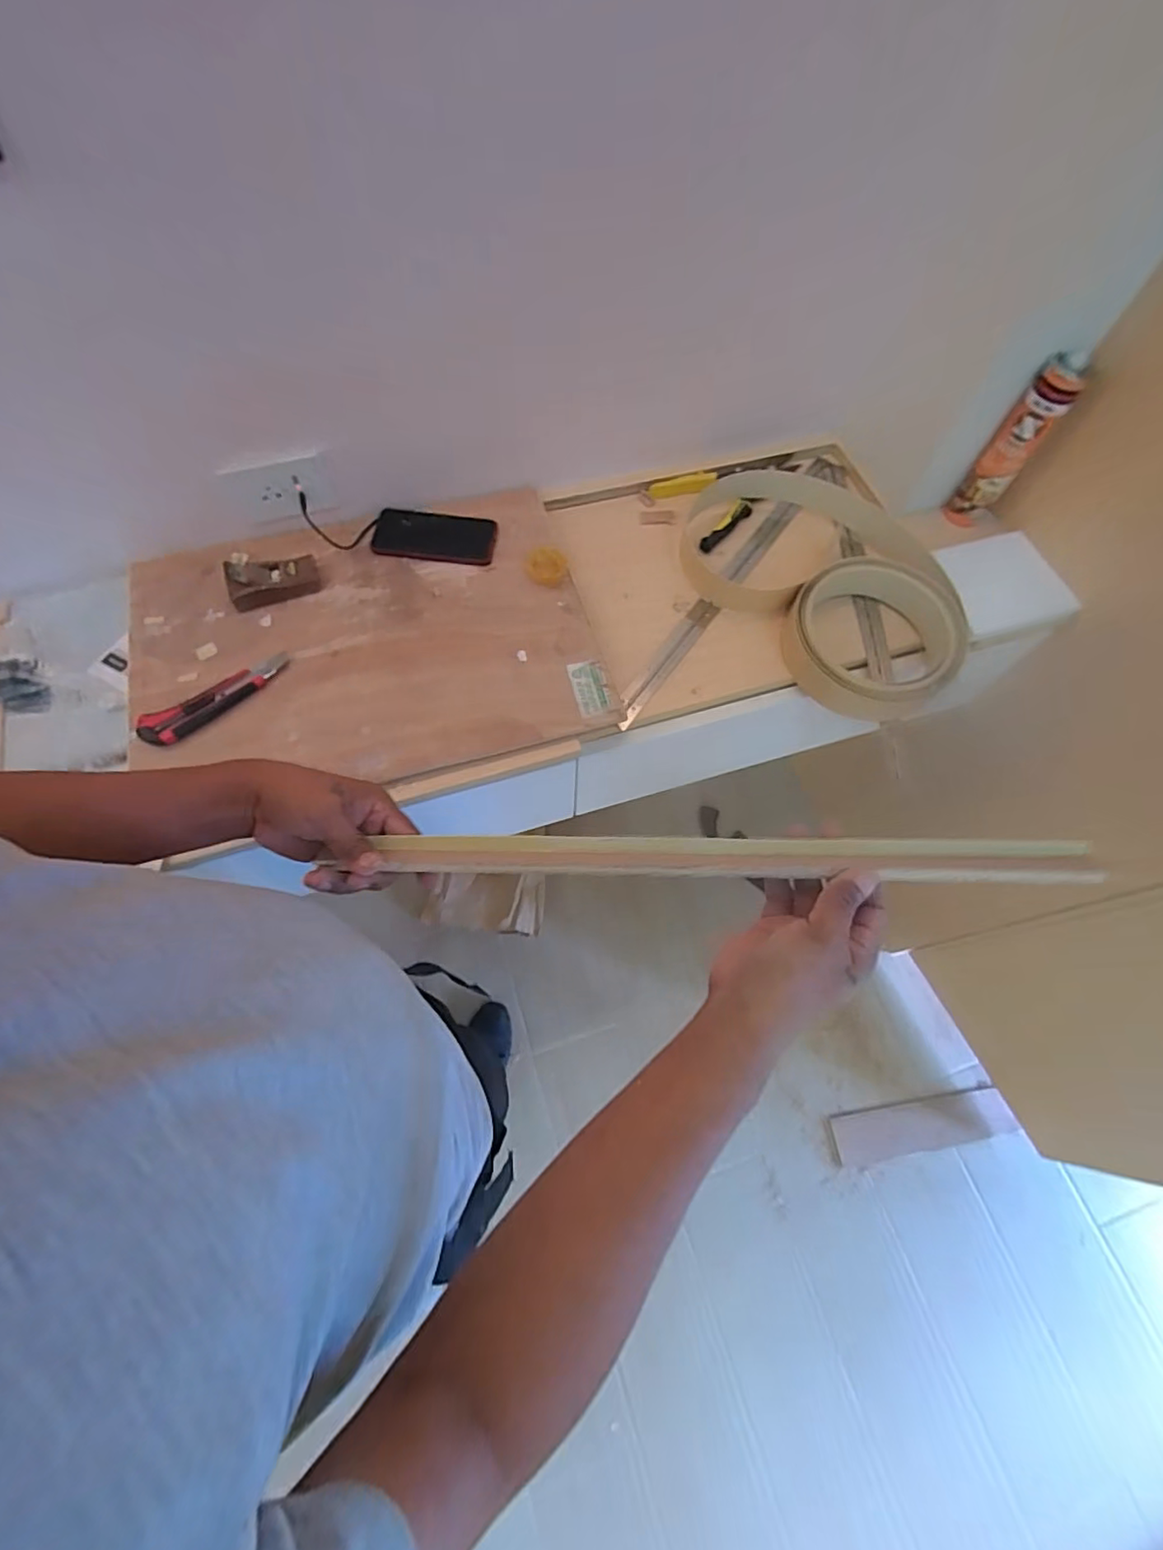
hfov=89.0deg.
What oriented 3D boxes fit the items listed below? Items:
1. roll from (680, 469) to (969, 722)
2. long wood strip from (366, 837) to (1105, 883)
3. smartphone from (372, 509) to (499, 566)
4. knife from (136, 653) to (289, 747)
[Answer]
[{"bbox_3d":[0.321,-0.277,0.788,0.386,0.065,0.324,31,68,12],"label":"roll"},{"bbox_3d":[0.081,0.059,0.423,0.480,0.016,0.029,-1,65,11],"label":"long wood strip"},{"bbox_3d":[-0.194,-0.316,0.785,0.159,0.013,0.071,5,66,1],"label":"smartphone"},{"bbox_3d":[-0.412,-0.088,0.672,0.167,0.023,0.037,-41,73,-18],"label":"knife"}]

